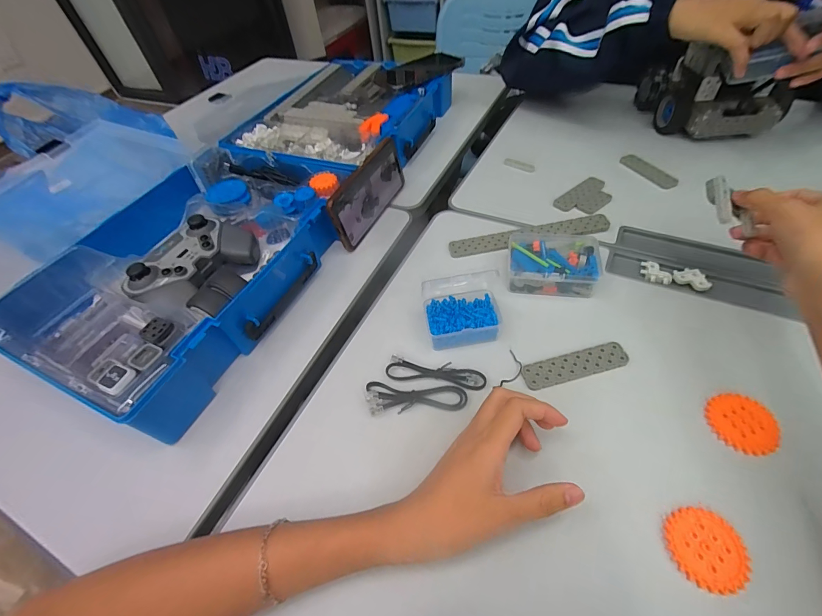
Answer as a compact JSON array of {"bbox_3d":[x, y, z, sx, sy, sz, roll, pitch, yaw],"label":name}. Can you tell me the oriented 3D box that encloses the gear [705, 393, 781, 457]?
[{"bbox_3d":[0.277,0.096,0.309,0.050,0.006,0.049,25,58,23],"label":"gear"}]

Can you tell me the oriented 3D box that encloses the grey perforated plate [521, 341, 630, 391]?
[{"bbox_3d":[0.157,0.055,0.353,0.100,0.004,0.027,-14,52,-6],"label":"grey perforated plate"}]

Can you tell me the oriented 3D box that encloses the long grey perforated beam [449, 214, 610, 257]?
[{"bbox_3d":[0.147,-0.092,0.462,0.197,0.010,0.027,-9,52,-2],"label":"long grey perforated beam"}]

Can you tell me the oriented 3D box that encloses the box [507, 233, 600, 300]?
[{"bbox_3d":[0.159,-0.053,0.417,0.093,0.031,0.072,5,52,9],"label":"box"}]

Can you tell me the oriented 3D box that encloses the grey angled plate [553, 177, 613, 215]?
[{"bbox_3d":[0.240,-0.152,0.502,0.087,0.004,0.052,-36,57,-21],"label":"grey angled plate"}]

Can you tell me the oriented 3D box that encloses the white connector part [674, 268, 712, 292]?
[{"bbox_3d":[0.308,-0.033,0.404,0.035,0.007,0.024,26,58,23],"label":"white connector part"}]

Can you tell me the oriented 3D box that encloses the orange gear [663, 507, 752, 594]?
[{"bbox_3d":[0.208,0.169,0.259,0.049,0.006,0.048,-3,52,3],"label":"orange gear"}]

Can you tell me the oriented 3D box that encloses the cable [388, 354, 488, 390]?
[{"bbox_3d":[0.024,0.063,0.358,0.095,0.005,0.024,8,53,12],"label":"cable"}]

